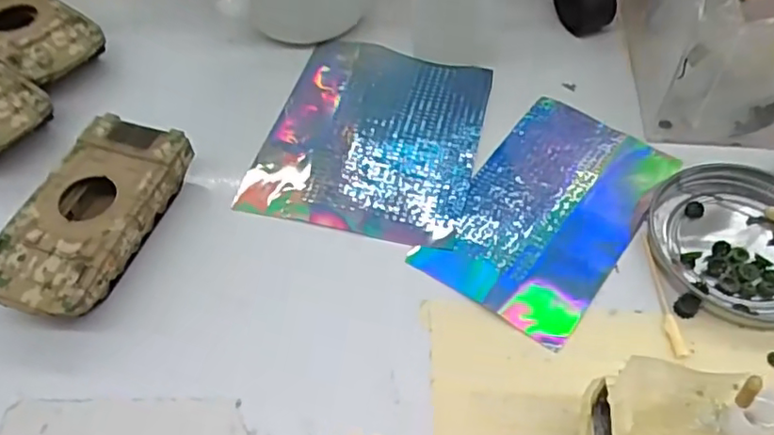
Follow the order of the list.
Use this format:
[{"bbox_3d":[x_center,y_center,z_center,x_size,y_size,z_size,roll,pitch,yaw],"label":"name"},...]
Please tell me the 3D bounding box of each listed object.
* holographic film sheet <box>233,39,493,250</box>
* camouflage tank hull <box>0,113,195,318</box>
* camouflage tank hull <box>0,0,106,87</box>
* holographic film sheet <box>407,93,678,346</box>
[{"bbox_3d":[-0.006,-0.044,0.320,0.103,0.004,0.125,11,54,9],"label":"holographic film sheet"},{"bbox_3d":[-0.129,0.001,0.276,0.048,0.024,0.095,16,57,13],"label":"camouflage tank hull"},{"bbox_3d":[-0.203,-0.103,0.352,0.091,0.023,0.050,30,61,21],"label":"camouflage tank hull"},{"bbox_3d":[0.075,-0.007,0.287,0.073,0.004,0.123,31,62,22],"label":"holographic film sheet"}]

